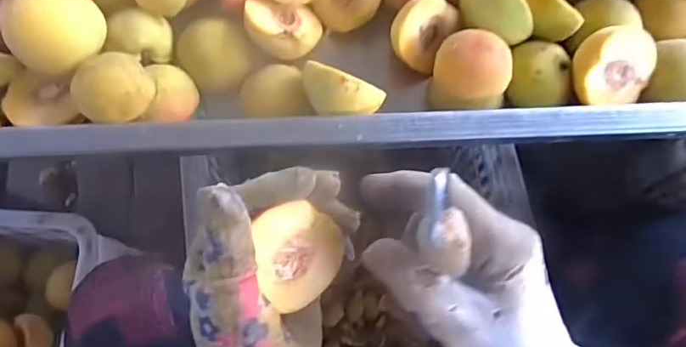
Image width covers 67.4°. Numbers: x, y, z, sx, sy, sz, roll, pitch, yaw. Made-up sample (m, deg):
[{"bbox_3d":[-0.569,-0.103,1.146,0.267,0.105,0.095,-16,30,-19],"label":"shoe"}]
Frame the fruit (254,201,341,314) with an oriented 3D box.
[{"bbox_3d":[-0.027,0.041,0.285,0.044,0.028,0.053,-23,109,-23],"label":"fruit"}]

